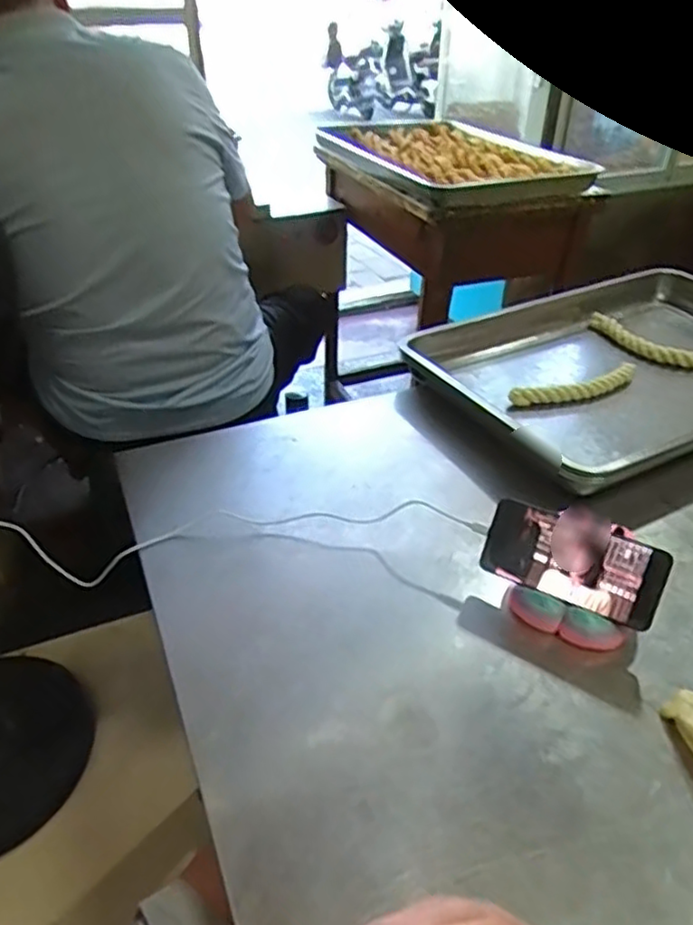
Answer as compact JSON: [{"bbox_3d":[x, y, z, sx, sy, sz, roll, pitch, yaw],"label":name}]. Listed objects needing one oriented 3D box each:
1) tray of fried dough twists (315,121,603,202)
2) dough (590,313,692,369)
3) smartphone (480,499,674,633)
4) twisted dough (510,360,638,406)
[{"bbox_3d":[0.218,-0.733,1.573,0.471,0.056,0.687,-14,40,-19],"label":"tray of fried dough twists"},{"bbox_3d":[0.498,-0.199,1.112,0.059,0.029,0.220,-23,43,-28],"label":"dough"},{"bbox_3d":[0.218,0.095,0.641,0.162,0.077,0.013,19,9,26],"label":"smartphone"},{"bbox_3d":[0.341,-0.112,0.991,0.208,0.026,0.035,-11,37,-15],"label":"twisted dough"}]

